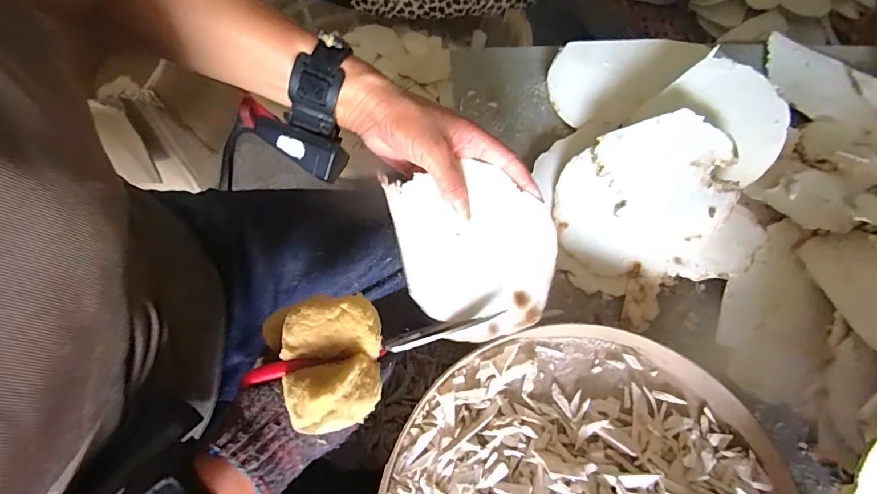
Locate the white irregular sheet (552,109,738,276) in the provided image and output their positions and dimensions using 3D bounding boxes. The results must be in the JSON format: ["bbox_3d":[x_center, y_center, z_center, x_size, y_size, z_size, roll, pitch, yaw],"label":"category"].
[{"bbox_3d":[0.192,-0.050,0.427,0.152,0.014,0.145,-3,78,16],"label":"white irregular sheet"}]

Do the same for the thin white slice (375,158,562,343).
[{"bbox_3d":[0.032,0.002,0.349,0.121,0.009,0.134,-14,82,-12],"label":"thin white slice"}]

